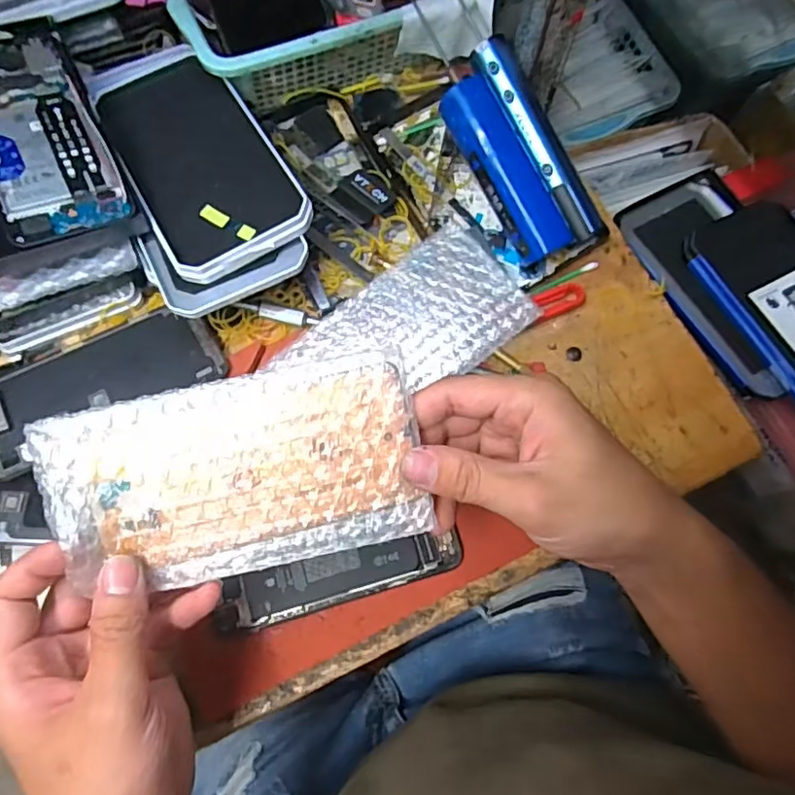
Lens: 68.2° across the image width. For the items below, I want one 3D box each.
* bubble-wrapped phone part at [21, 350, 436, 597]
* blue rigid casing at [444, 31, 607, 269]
[{"bbox_3d":[-0.072,0.037,0.273,0.164,0.006,0.090,-12,98,-5],"label":"bubble-wrapped phone part"},{"bbox_3d":[0.088,-0.172,0.419,0.070,0.024,0.151,-30,94,-10],"label":"blue rigid casing"}]

